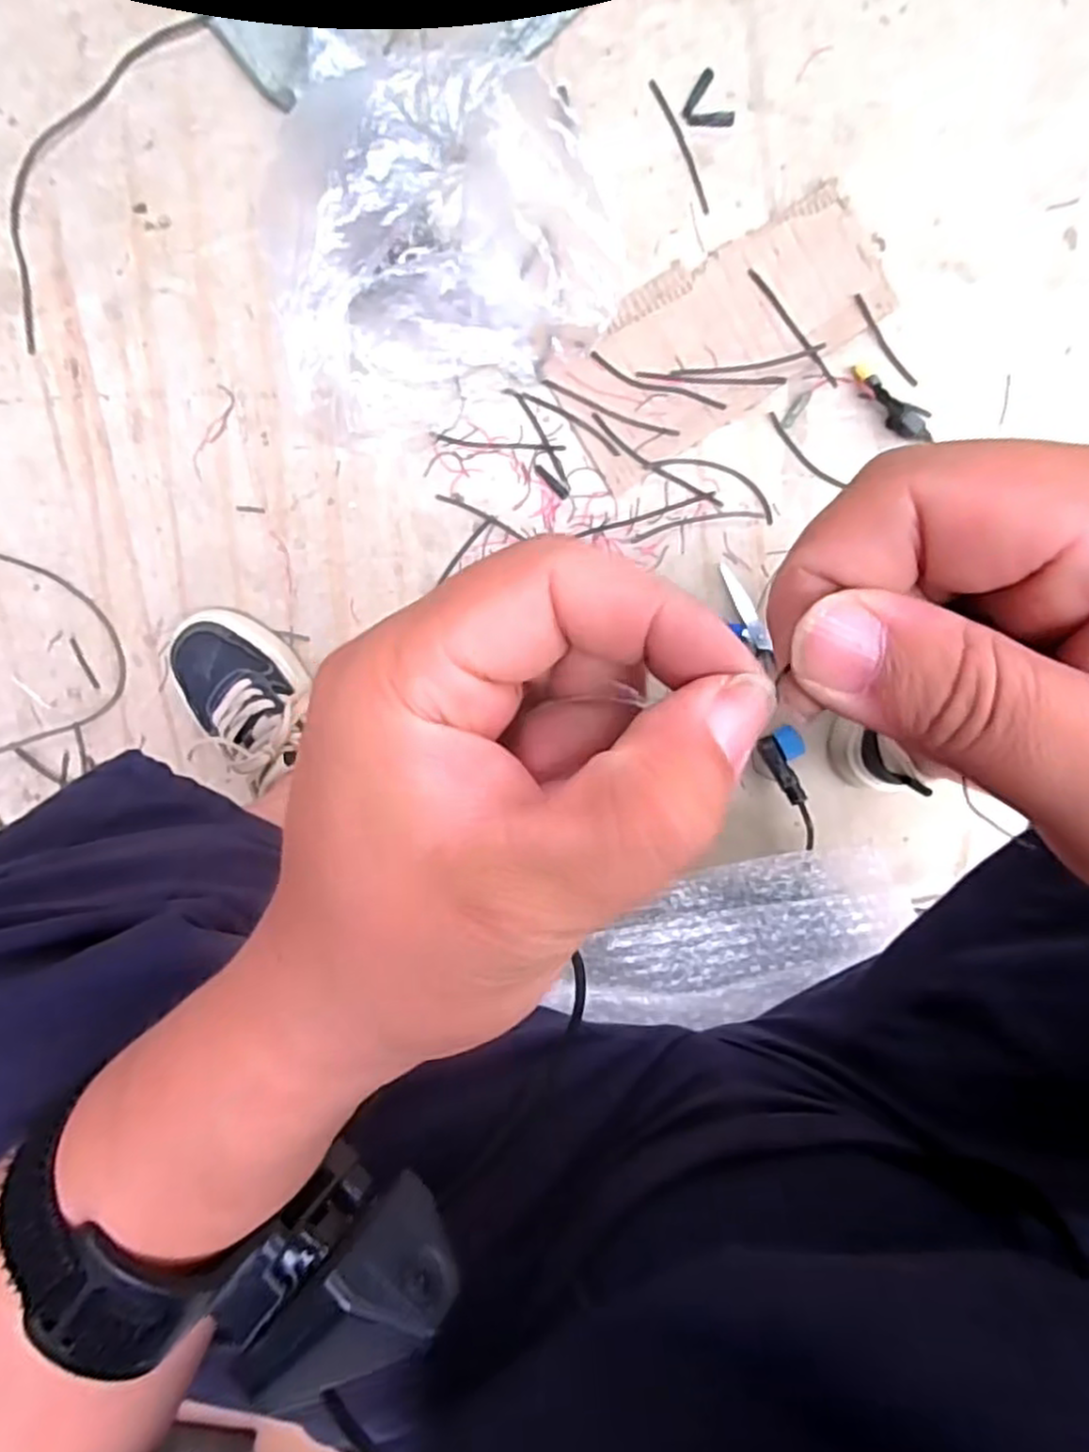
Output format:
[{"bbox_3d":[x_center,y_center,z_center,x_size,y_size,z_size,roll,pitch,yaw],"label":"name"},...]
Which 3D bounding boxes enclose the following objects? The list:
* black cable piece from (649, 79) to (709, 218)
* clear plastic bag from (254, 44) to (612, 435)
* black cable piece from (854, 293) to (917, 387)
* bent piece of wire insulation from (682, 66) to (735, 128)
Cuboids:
[{"bbox_3d":[0.118,-0.498,0.625,0.009,0.004,0.113,-26,99,3],"label":"black cable piece"},{"bbox_3d":[-0.076,-0.360,0.567,0.247,0.149,0.203,-6,99,0],"label":"clear plastic bag"},{"bbox_3d":[0.301,-0.340,0.646,0.013,0.004,0.094,-39,98,5],"label":"black cable piece"},{"bbox_3d":[0.135,-0.527,0.617,0.039,0.010,0.048,-29,98,3],"label":"bent piece of wire insulation"}]

